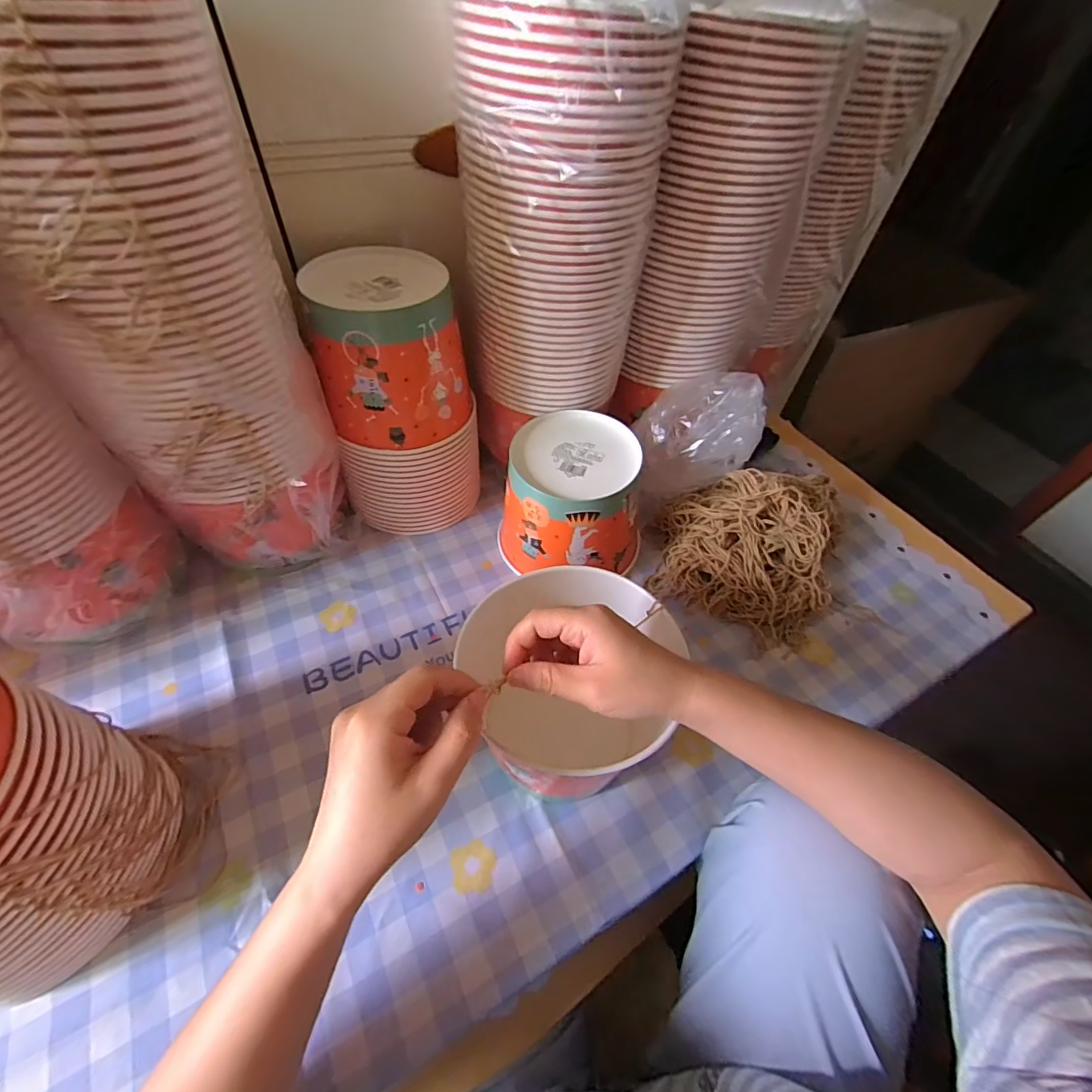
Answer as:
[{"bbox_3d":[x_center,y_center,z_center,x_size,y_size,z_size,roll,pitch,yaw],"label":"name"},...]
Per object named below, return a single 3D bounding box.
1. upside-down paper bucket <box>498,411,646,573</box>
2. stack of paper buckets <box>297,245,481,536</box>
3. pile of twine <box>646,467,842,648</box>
[{"bbox_3d":[0.034,-0.044,0.539,0.151,0.141,0.133,11,52,3],"label":"upside-down paper bucket"},{"bbox_3d":[-0.147,-0.150,0.530,0.144,0.256,0.134,-2,52,-7],"label":"stack of paper buckets"},{"bbox_3d":[0.234,-0.015,0.559,0.197,0.097,0.212,27,55,16],"label":"pile of twine"}]

